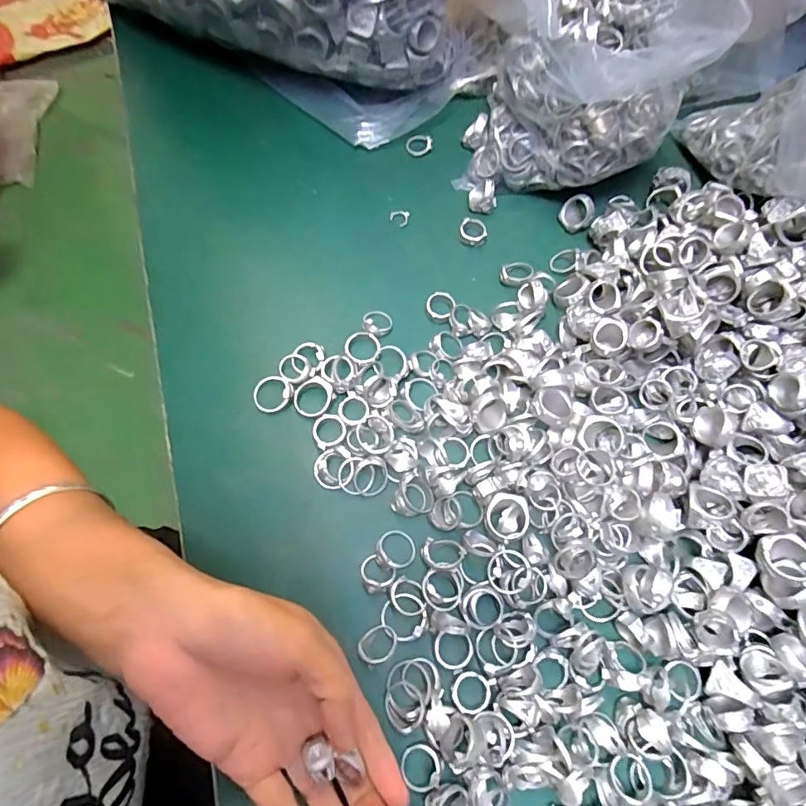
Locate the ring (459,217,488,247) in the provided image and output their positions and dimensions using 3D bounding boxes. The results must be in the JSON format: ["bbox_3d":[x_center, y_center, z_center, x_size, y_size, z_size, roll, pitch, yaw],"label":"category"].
[{"bbox_3d":[0.056,-0.136,0.407,0.022,0.009,0.022,0,68,0],"label":"ring"}]

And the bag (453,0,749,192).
[{"bbox_3d":[0.138,-0.256,0.373,0.150,0.141,0.131,8,67,2],"label":"bag"}]

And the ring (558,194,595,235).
[{"bbox_3d":[0.141,-0.154,0.415,0.008,0.029,0.026,-22,81,-55],"label":"ring"}]

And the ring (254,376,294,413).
[{"bbox_3d":[-0.087,-0.006,0.339,0.026,0.005,0.025,-3,72,8],"label":"ring"}]

